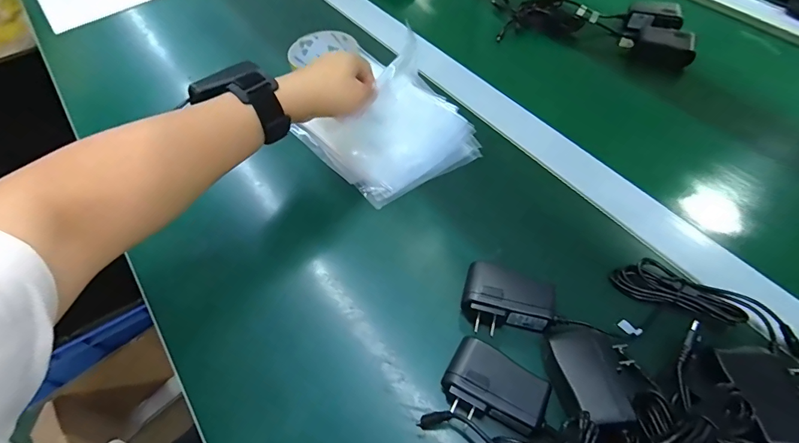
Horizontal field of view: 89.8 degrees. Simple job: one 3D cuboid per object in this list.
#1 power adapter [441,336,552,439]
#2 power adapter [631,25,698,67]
[{"bbox_3d":[0.070,0.124,0.298,0.071,0.022,0.051,27,62,19],"label":"power adapter"},{"bbox_3d":[0.369,-0.243,0.559,0.074,0.041,0.033,26,61,19],"label":"power adapter"}]

